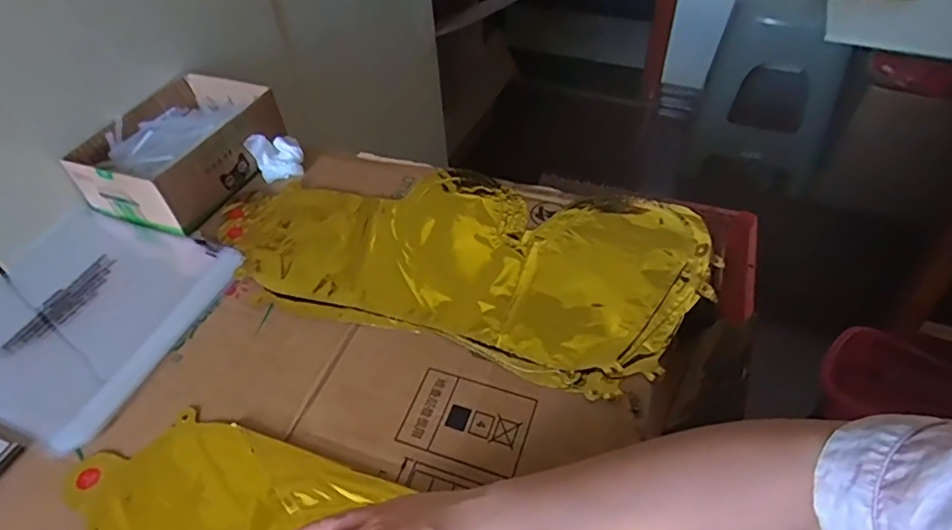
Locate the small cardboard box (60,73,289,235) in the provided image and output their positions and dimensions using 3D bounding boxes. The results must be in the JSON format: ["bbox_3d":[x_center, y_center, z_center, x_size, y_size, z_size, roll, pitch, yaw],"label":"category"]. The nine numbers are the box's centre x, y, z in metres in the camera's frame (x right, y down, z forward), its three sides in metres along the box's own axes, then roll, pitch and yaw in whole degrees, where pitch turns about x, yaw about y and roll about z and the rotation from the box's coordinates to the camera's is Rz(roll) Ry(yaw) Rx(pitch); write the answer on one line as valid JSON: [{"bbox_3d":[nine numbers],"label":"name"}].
[{"bbox_3d":[-0.326,-0.135,0.633,0.160,0.062,0.200,16,50,17],"label":"small cardboard box"}]

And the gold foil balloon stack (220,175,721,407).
[{"bbox_3d":[-0.020,-0.020,0.543,0.438,0.010,0.220,15,49,16],"label":"gold foil balloon stack"}]

